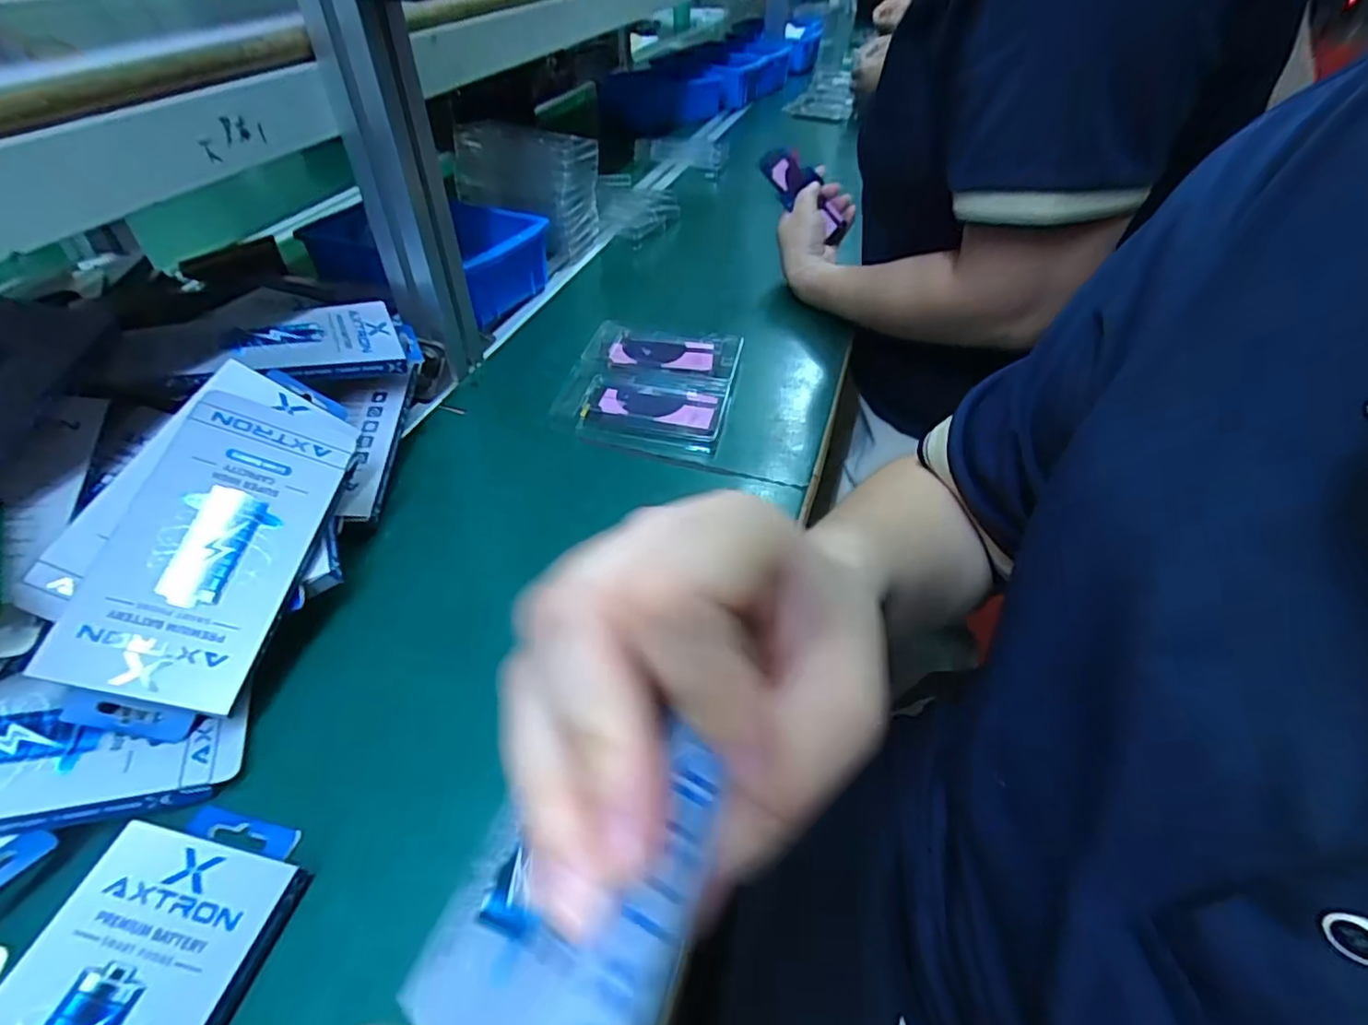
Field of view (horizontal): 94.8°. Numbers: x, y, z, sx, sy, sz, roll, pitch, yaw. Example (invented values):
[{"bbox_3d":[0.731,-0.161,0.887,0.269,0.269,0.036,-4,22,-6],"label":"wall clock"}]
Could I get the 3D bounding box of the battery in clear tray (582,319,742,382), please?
[{"bbox_3d":[-0.018,-0.138,0.549,0.130,0.019,0.071,6,45,6],"label":"battery in clear tray"}]

